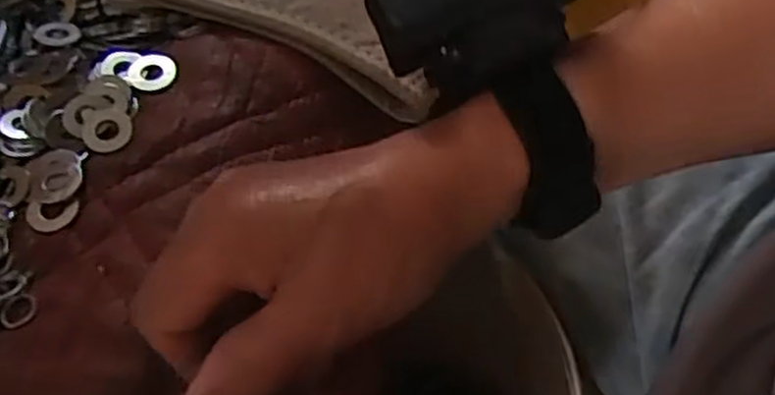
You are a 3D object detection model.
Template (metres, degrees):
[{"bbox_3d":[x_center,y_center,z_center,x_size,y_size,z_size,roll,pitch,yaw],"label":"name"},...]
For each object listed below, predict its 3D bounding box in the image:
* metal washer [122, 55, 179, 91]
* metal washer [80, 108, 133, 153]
[{"bbox_3d":[-0.110,-0.058,0.364,0.023,0.004,0.021,-3,54,4],"label":"metal washer"},{"bbox_3d":[-0.124,-0.030,0.348,0.022,0.004,0.022,-15,54,-5],"label":"metal washer"}]

